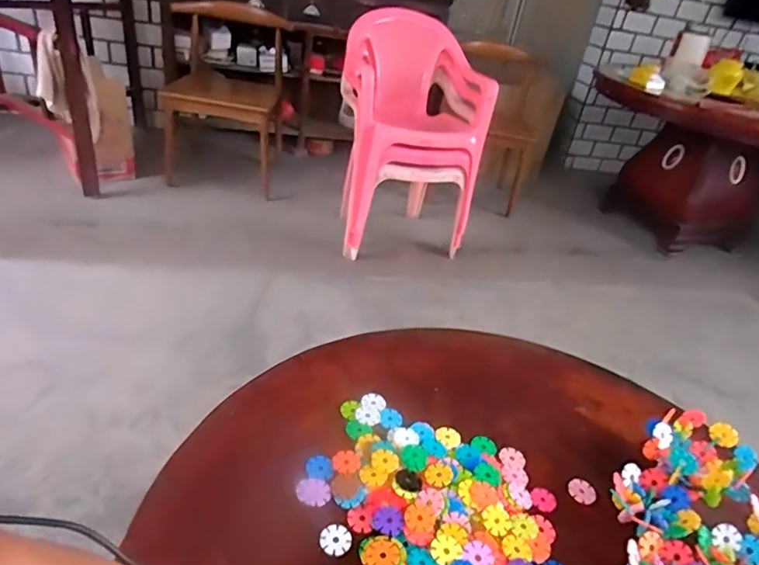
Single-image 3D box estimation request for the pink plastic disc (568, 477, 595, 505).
[{"bbox_3d":[0.246,0.254,0.637,0.033,0.005,0.033,6,33,-4],"label":"pink plastic disc"}]

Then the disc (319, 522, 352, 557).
[{"bbox_3d":[-0.044,0.262,0.535,0.033,0.004,0.032,-21,43,-37],"label":"disc"}]

